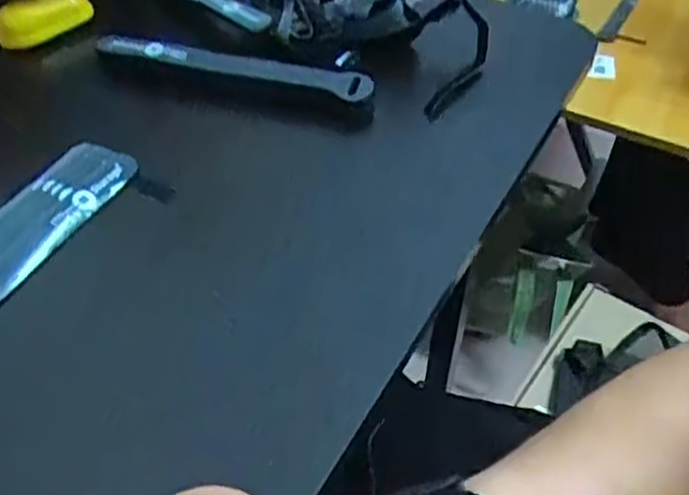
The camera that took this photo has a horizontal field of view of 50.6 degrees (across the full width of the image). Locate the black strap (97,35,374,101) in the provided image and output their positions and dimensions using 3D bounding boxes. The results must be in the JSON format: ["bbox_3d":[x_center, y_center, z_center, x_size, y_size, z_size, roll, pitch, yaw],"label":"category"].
[{"bbox_3d":[-0.075,-0.127,0.503,0.194,0.011,0.020,12,50,10],"label":"black strap"}]

